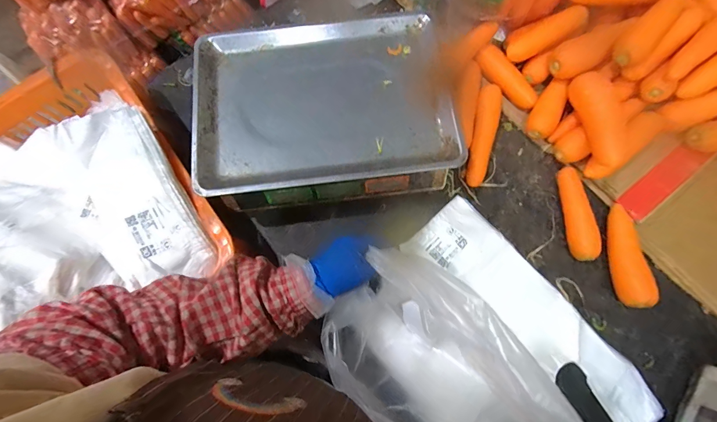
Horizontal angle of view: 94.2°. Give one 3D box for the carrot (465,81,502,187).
[{"bbox_3d":[0.191,-0.117,0.511,0.035,0.032,0.158,13,76,5],"label":"carrot"}]

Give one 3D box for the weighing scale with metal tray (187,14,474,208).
[{"bbox_3d":[-0.049,-0.144,0.490,0.341,0.097,0.260,-10,75,-1],"label":"weighing scale with metal tray"}]

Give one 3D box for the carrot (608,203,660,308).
[{"bbox_3d":[0.367,0.059,0.456,0.032,0.032,0.136,-3,75,1],"label":"carrot"}]

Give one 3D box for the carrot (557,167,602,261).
[{"bbox_3d":[0.313,0.004,0.484,0.028,0.032,0.133,-8,75,0],"label":"carrot"}]

